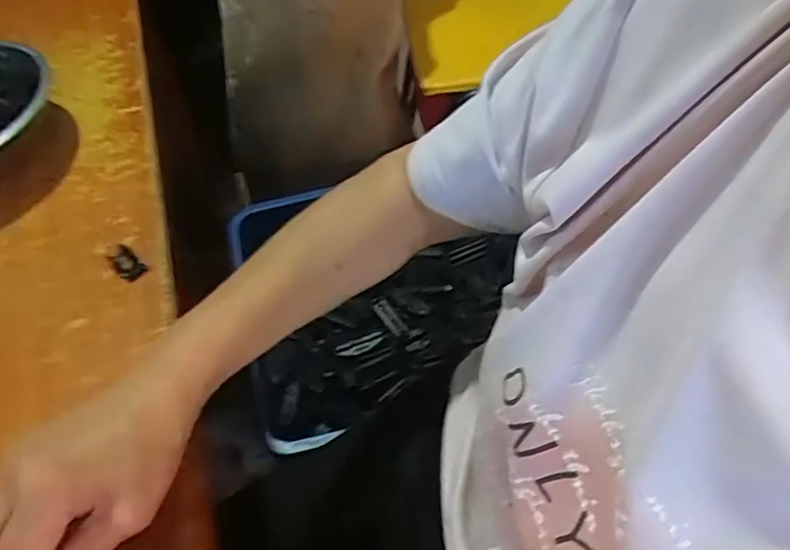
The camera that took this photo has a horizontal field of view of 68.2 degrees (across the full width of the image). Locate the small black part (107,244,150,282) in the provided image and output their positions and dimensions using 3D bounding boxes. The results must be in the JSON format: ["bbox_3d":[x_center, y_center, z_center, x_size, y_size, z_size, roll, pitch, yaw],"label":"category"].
[{"bbox_3d":[-0.211,-0.009,0.458,0.031,0.009,0.019,32,62,25],"label":"small black part"}]

